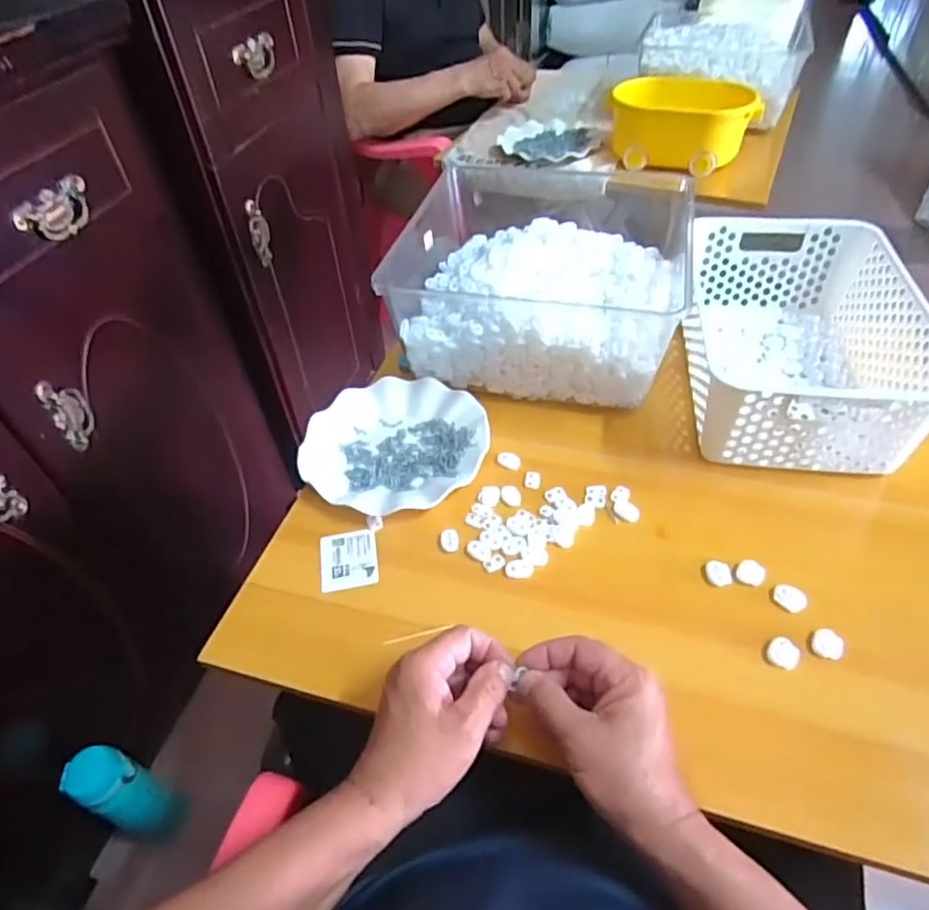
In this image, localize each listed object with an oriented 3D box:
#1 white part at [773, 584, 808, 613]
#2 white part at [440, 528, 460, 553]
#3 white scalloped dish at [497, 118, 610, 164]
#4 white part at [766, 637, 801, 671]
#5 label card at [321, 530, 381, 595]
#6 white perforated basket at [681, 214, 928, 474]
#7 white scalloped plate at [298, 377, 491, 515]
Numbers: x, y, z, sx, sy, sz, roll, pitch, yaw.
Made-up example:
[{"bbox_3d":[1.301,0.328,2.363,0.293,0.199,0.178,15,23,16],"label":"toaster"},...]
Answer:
[{"bbox_3d":[0.261,0.114,0.491,0.019,0.009,0.025,-33,53,-25],"label":"white part"},{"bbox_3d":[-0.013,0.077,0.551,0.017,0.009,0.022,-4,46,0],"label":"white part"},{"bbox_3d":[0.157,-0.578,1.144,0.185,0.032,0.172,-2,46,2],"label":"white scalloped dish"},{"bbox_3d":[0.241,0.149,0.461,0.022,0.009,0.022,28,54,27],"label":"white part"},{"bbox_3d":[-0.103,0.093,0.549,0.050,0.004,0.064,-10,46,-5],"label":"label card"},{"bbox_3d":[0.341,-0.121,0.632,0.189,0.109,0.298,6,47,9],"label":"white perforated basket"},{"bbox_3d":[-0.068,-0.014,0.630,0.181,0.025,0.173,-2,46,2],"label":"white scalloped plate"}]

